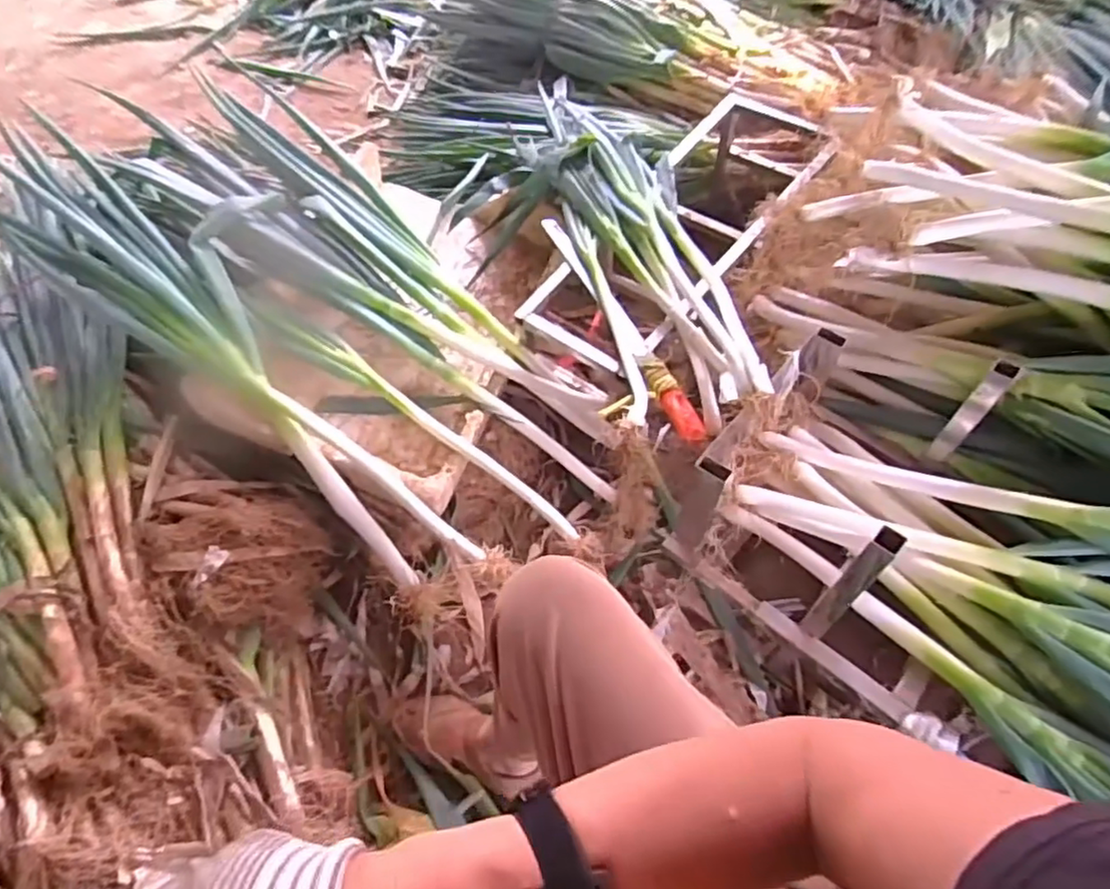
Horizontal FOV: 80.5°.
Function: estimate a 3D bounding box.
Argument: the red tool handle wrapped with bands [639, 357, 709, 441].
[{"bbox_3d":[0.159,-0.063,0.883,0.036,0.029,0.133,-26,72,-12],"label":"red tool handle wrapped with bands"}]

